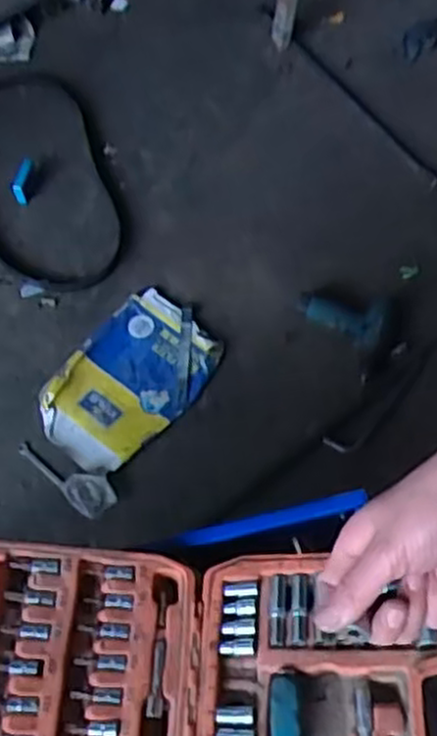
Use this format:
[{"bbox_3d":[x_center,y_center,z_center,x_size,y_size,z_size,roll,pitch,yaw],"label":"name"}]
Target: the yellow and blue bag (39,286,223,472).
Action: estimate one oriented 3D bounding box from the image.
[{"bbox_3d":[-0.172,0.024,1.475,0.229,0.040,0.352,39,76,15],"label":"yellow and blue bag"}]

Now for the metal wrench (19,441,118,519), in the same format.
[{"bbox_3d":[-0.256,0.180,1.344,0.188,0.027,0.073,39,68,23],"label":"metal wrench"}]

